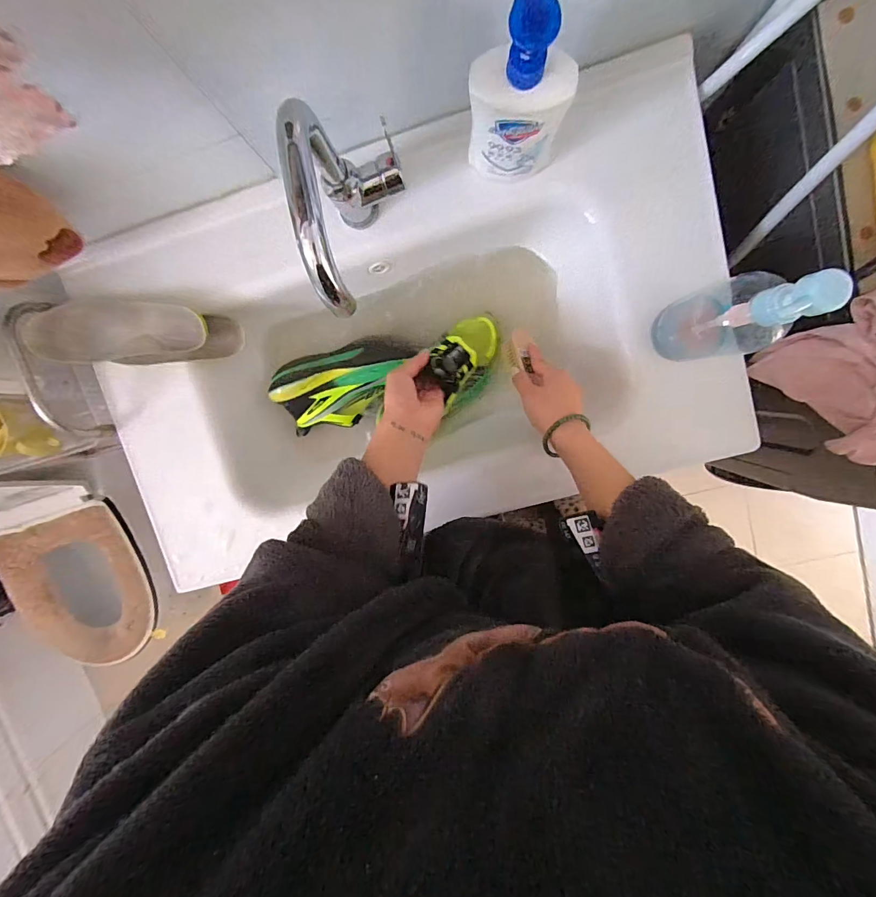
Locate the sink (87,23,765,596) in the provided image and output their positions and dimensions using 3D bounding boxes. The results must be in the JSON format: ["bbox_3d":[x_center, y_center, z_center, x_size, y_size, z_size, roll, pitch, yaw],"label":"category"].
[{"bbox_3d":[-0.043,-0.124,0.573,0.786,0.134,0.459,-14,97,6],"label":"sink"}]

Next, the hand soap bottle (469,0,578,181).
[{"bbox_3d":[0.076,-0.317,0.403,0.092,0.155,0.044,9,99,3],"label":"hand soap bottle"}]

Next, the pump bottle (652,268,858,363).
[{"bbox_3d":[0.276,-0.123,0.386,0.062,0.201,0.066,1,99,4],"label":"pump bottle"}]

